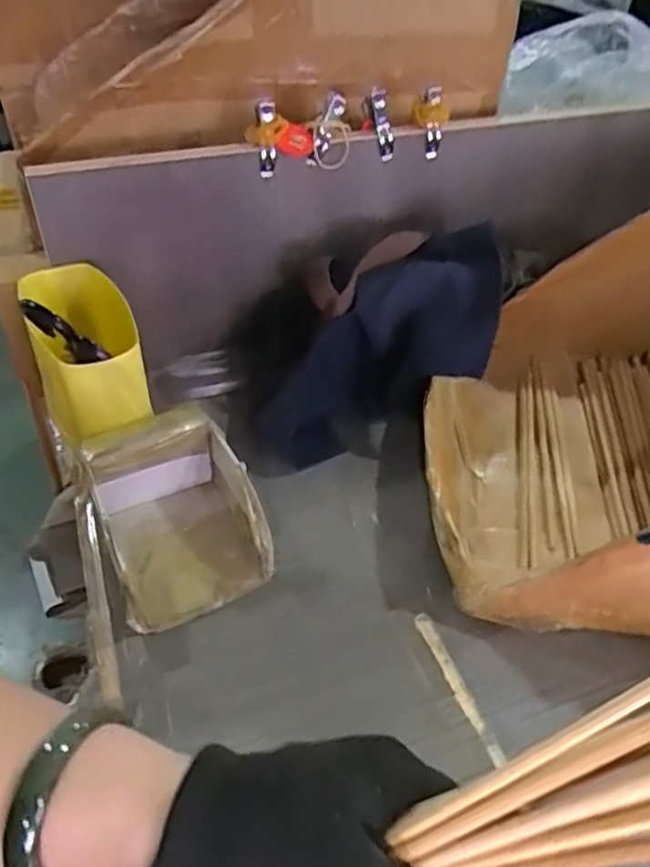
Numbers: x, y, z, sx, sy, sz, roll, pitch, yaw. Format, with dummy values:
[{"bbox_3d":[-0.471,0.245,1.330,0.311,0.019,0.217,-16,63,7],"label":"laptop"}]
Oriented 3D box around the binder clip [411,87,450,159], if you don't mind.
[{"bbox_3d":[0.094,-0.279,0.620,0.032,0.053,0.018,2,41,2],"label":"binder clip"}]

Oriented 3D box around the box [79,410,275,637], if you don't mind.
[{"bbox_3d":[-0.106,0.056,0.496,0.105,0.069,0.137,-17,44,-19],"label":"box"}]

